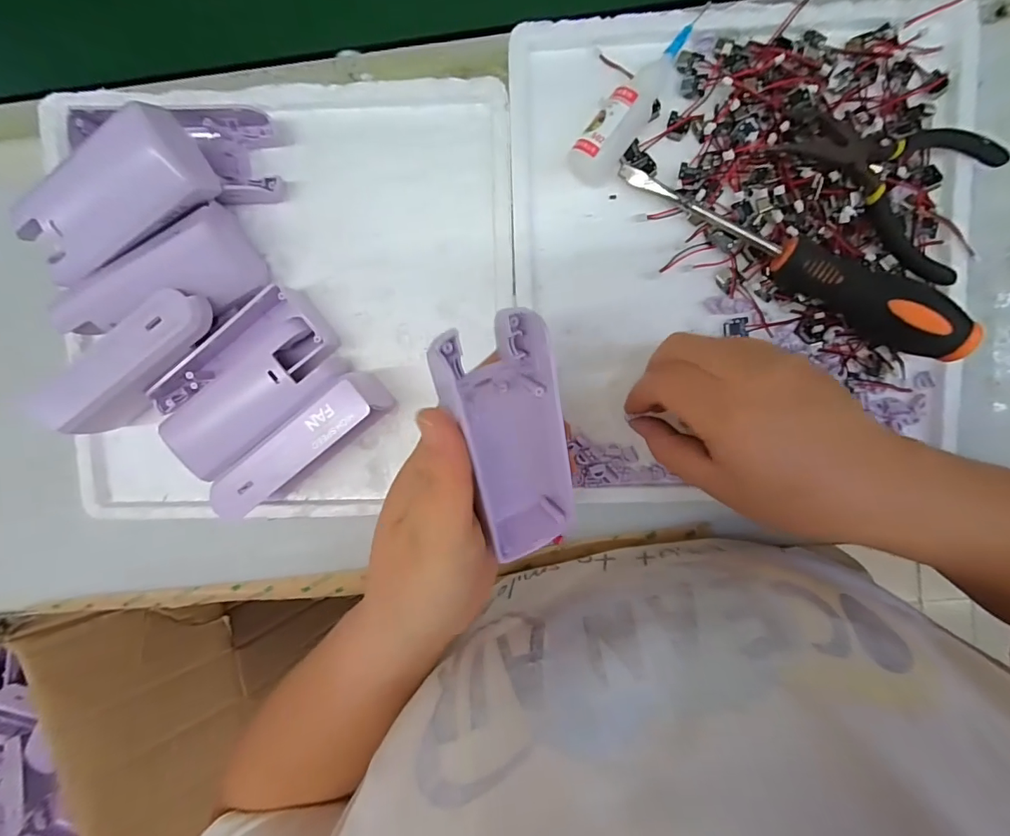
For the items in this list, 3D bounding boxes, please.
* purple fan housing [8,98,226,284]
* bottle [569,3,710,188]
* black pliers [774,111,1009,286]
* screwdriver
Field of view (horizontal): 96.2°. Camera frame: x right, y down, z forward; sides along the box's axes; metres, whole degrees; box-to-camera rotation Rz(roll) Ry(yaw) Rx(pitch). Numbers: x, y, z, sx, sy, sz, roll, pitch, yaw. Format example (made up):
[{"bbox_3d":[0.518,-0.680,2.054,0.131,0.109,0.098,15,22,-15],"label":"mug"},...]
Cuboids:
[{"bbox_3d":[-0.202,-0.112,0.233,0.100,0.026,0.041,-30,93,4],"label":"purple fan housing"},{"bbox_3d":[0.073,-0.176,0.247,0.023,0.024,0.096,36,95,-2],"label":"bottle"},{"bbox_3d":[0.205,-0.128,0.242,0.107,0.017,0.076,25,95,-1],"label":"black pliers"},{"bbox_3d":[0.156,-0.093,0.243,0.195,0.038,0.031,31,95,-1],"label":"screwdriver"}]

